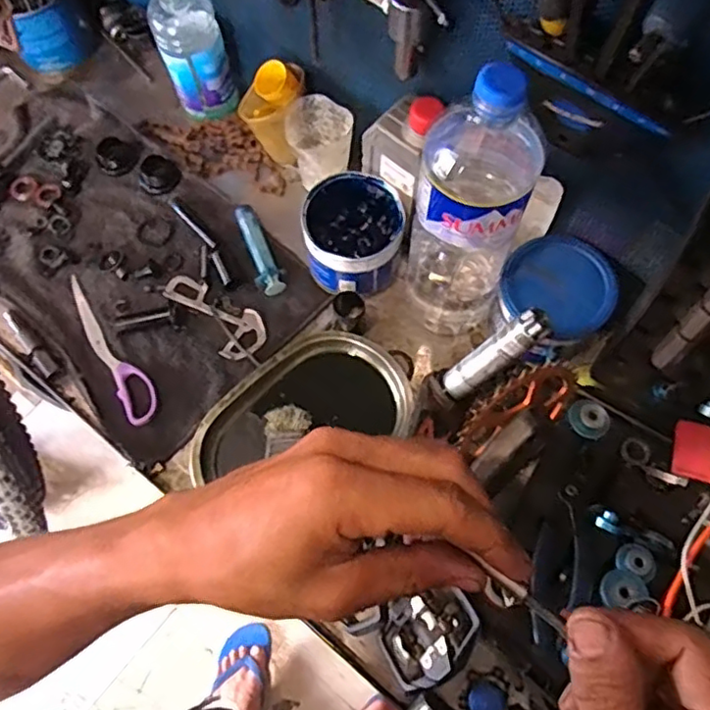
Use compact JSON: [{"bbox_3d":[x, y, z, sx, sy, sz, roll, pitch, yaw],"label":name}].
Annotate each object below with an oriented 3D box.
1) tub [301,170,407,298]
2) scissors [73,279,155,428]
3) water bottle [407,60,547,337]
[{"bbox_3d":[-0.003,-0.124,0.644,0.095,0.073,0.100,0,67,1],"label":"tub"},{"bbox_3d":[-0.254,-0.011,0.646,0.034,0.008,0.191,-29,70,-11],"label":"scissors"},{"bbox_3d":[0.094,-0.117,0.529,0.078,0.305,0.092,4,67,3],"label":"water bottle"}]

